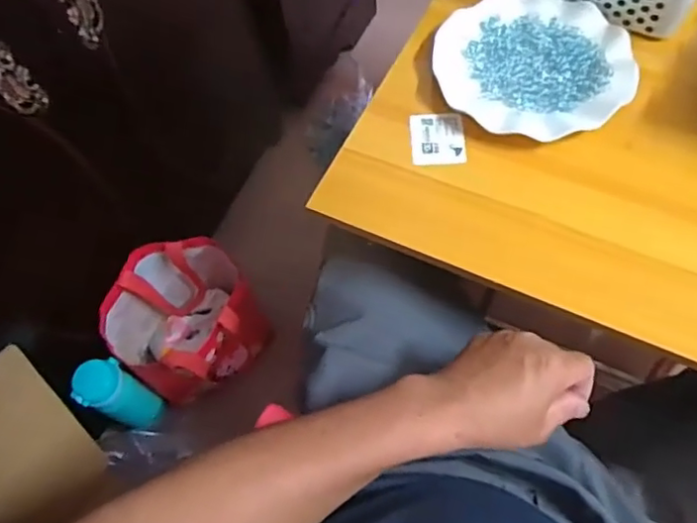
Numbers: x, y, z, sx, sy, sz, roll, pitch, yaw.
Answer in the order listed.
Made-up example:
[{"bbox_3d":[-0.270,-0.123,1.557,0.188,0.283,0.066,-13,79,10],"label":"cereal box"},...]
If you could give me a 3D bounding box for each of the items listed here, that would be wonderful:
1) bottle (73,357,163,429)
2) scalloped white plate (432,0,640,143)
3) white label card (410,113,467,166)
[{"bbox_3d":[-0.318,0.191,0.835,0.068,0.155,0.066,24,67,15],"label":"bottle"},{"bbox_3d":[0.177,-0.193,0.584,0.179,0.031,0.179,-1,63,3],"label":"scalloped white plate"},{"bbox_3d":[0.085,-0.118,0.568,0.051,0.006,0.058,-3,64,-1],"label":"white label card"}]

